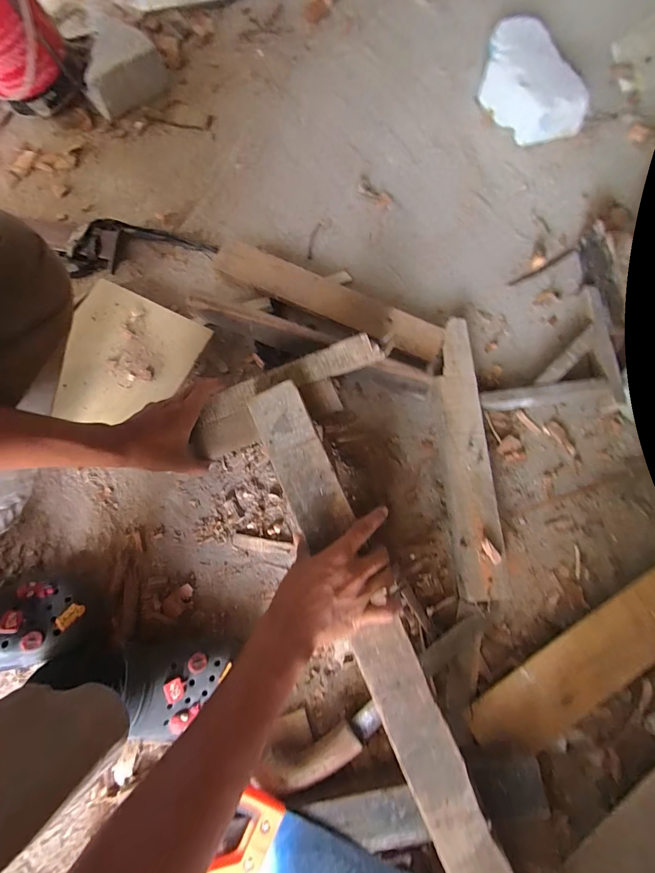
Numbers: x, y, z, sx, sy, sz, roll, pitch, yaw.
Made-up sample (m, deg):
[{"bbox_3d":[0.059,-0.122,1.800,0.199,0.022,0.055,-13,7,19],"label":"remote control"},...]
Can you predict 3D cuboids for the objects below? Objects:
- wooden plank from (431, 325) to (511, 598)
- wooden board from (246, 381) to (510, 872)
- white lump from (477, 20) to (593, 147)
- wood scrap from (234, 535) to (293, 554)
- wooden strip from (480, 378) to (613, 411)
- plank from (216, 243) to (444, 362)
[{"bbox_3d":[0.194,0.021,0.526,0.063,0.022,0.387,-6,76,10],"label":"wooden plank"},{"bbox_3d":[0.052,0.221,0.401,0.068,0.021,0.596,-22,84,-5],"label":"wooden board"},{"bbox_3d":[0.355,-0.625,0.658,0.112,0.071,0.209,-32,81,-7],"label":"white lump"},{"bbox_3d":[-0.091,0.153,0.521,0.084,0.007,0.017,10,79,1],"label":"wood scrap"},{"bbox_3d":[0.328,-0.063,0.564,0.206,0.032,0.026,-8,79,-3],"label":"wooden strip"},{"bbox_3d":[-0.004,-0.211,0.579,0.380,0.047,0.072,24,79,4],"label":"plank"}]

